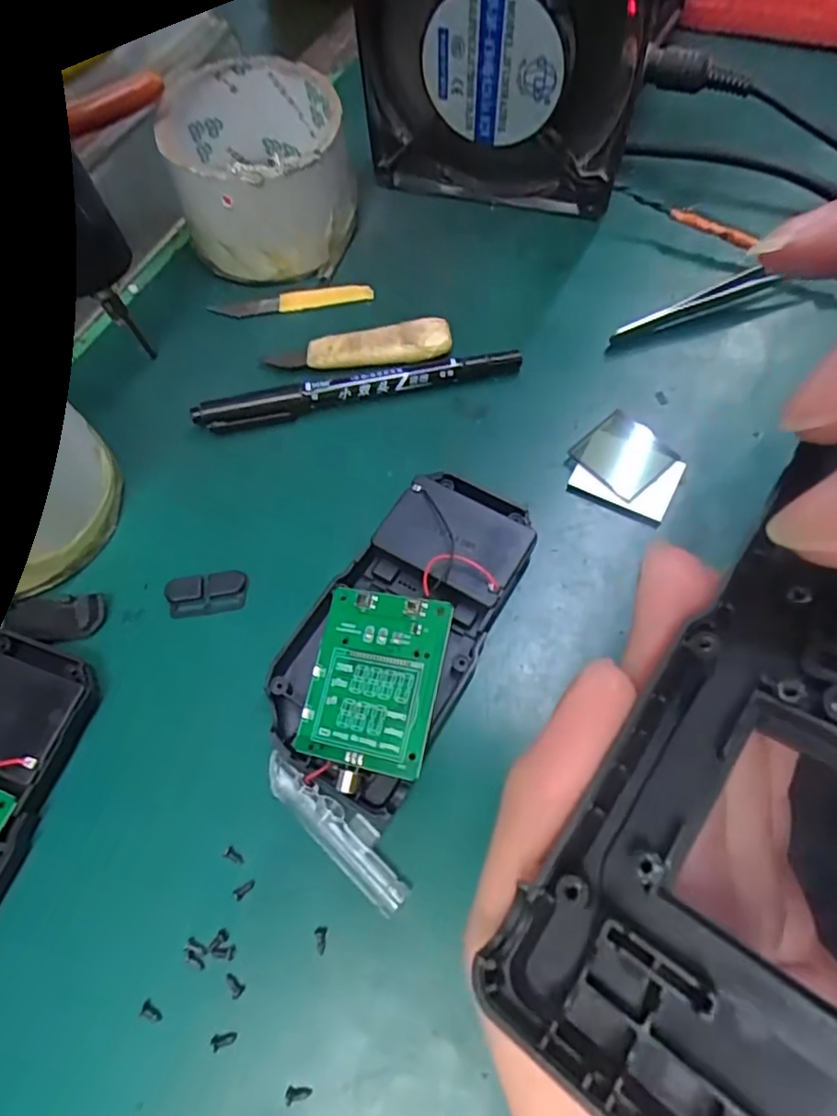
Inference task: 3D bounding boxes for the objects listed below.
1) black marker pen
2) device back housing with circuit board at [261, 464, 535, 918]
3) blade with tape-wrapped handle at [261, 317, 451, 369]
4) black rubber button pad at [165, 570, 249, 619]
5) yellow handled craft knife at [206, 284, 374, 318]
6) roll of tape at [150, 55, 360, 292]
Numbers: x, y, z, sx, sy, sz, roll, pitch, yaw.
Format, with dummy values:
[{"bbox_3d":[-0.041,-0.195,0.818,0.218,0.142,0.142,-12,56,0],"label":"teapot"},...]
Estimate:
[{"bbox_3d":[-0.025,-0.071,0.266,0.136,0.011,0.013,-11,64,-1],"label":"black marker pen"},{"bbox_3d":[-0.010,0.030,0.213,0.063,0.025,0.136,19,67,12],"label":"device back housing with circuit board"},{"bbox_3d":[-0.026,-0.093,0.276,0.079,0.010,0.019,-1,64,3],"label":"blade with tape-wrapped handle"},{"bbox_3d":[-0.079,0.013,0.236,0.029,0.006,0.014,-11,64,-1],"label":"black rubber button pad"},{"bbox_3d":[-0.060,-0.121,0.295,0.075,0.004,0.011,-7,64,1],"label":"yellow handled craft knife"},{"bbox_3d":[-0.070,-0.178,0.293,0.076,0.057,0.082,-10,65,-2],"label":"roll of tape"}]

